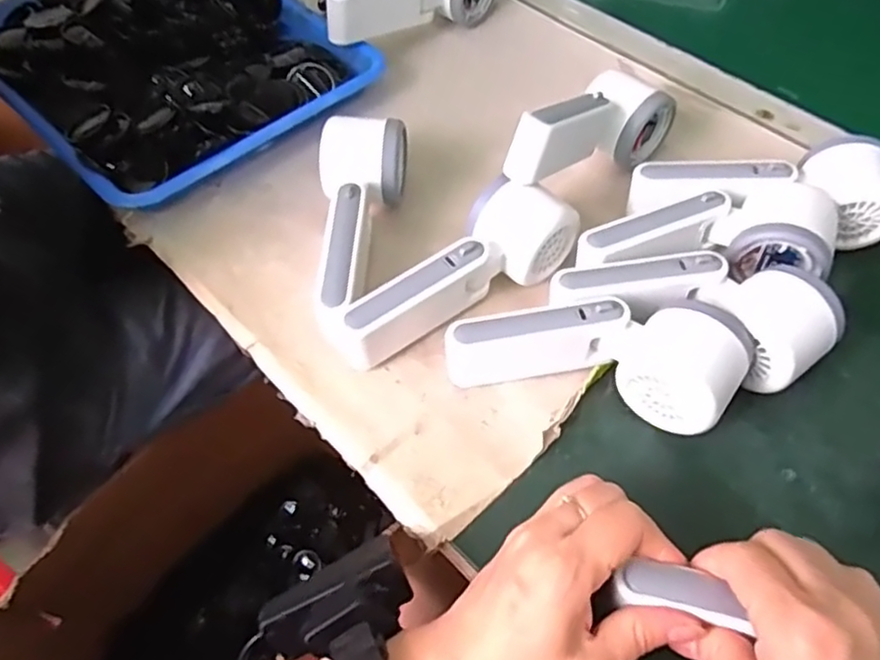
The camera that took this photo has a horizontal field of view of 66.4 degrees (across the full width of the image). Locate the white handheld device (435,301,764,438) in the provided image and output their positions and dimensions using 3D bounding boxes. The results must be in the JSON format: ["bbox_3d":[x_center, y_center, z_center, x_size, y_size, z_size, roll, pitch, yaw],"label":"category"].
[{"bbox_3d":[0.089,0.013,0.385,0.163,0.053,0.066,13,56,10],"label":"white handheld device"}]

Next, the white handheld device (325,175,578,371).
[{"bbox_3d":[0.007,-0.030,0.410,0.167,0.057,0.050,-34,61,-21],"label":"white handheld device"}]

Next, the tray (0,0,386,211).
[{"bbox_3d":[-0.230,-0.233,0.559,0.251,0.047,0.299,-37,62,-24],"label":"tray"}]

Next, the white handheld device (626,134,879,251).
[{"bbox_3d":[0.213,-0.092,0.451,0.167,0.055,0.058,3,55,3],"label":"white handheld device"}]

